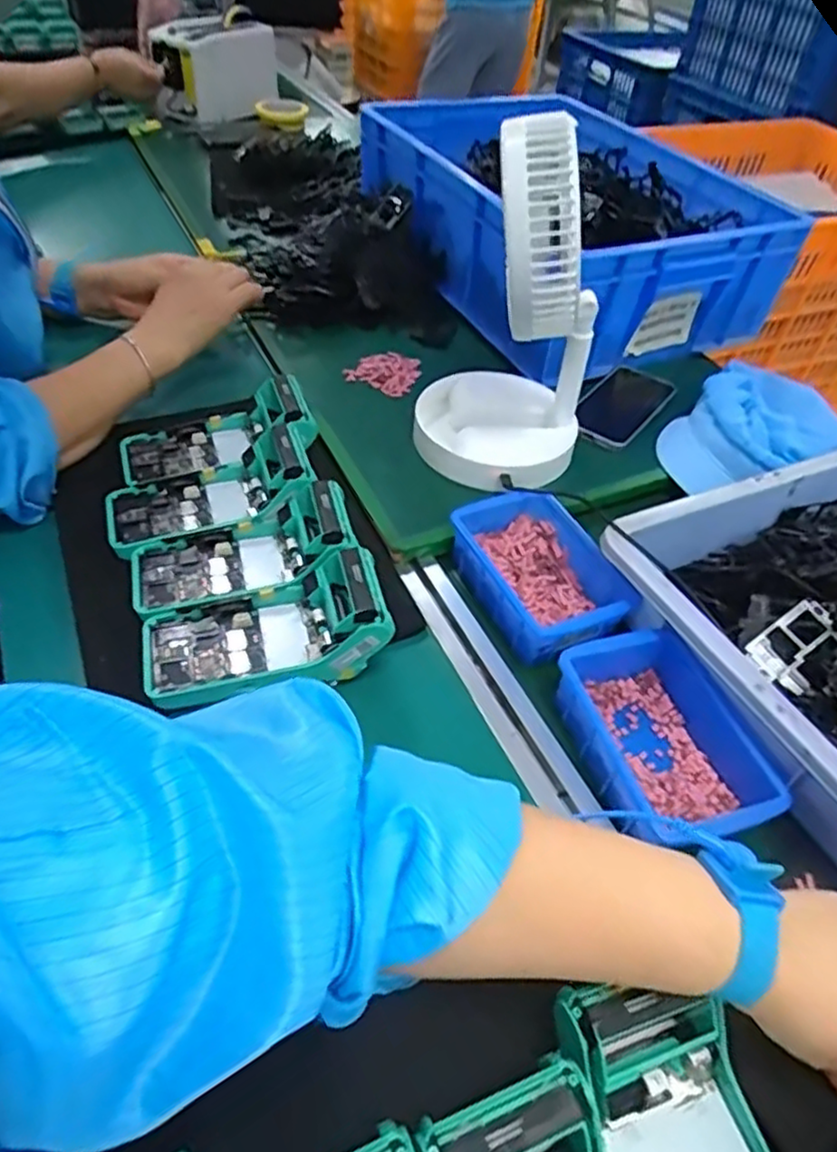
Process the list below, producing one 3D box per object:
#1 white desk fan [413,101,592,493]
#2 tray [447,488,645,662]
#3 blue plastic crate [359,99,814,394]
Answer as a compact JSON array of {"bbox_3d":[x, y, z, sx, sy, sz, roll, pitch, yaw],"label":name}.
[{"bbox_3d":[0.084,-0.234,0.605,0.153,0.268,0.155,6,47,-1],"label":"white desk fan"},{"bbox_3d":[0.104,-0.003,0.589,0.110,0.049,0.151,-18,52,-21],"label":"tray"},{"bbox_3d":[0.165,-0.457,0.898,0.350,0.136,0.500,-18,52,-21],"label":"blue plastic crate"}]

